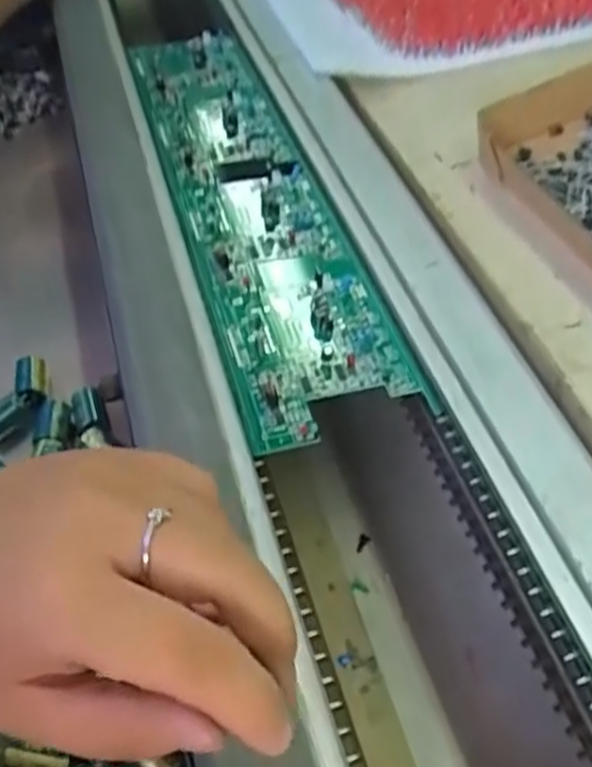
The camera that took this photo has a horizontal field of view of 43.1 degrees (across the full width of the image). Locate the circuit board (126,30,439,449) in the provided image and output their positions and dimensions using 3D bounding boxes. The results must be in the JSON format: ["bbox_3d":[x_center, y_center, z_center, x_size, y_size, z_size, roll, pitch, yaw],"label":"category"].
[{"bbox_3d":[-0.035,-0.130,0.495,0.095,0.022,0.429,-11,48,-13],"label":"circuit board"}]

